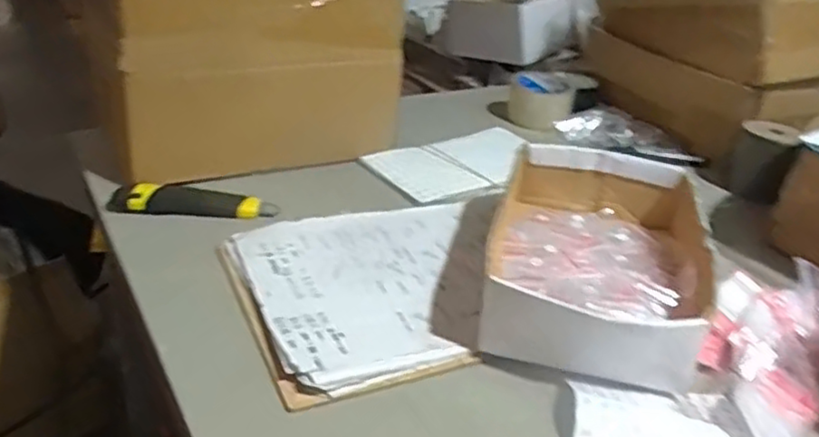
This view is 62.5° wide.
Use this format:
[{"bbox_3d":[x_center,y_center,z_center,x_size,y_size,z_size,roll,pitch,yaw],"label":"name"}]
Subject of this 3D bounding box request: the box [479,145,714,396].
[{"bbox_3d":[0.157,0.029,0.570,0.163,0.078,0.243,11,29,10],"label":"box"}]

